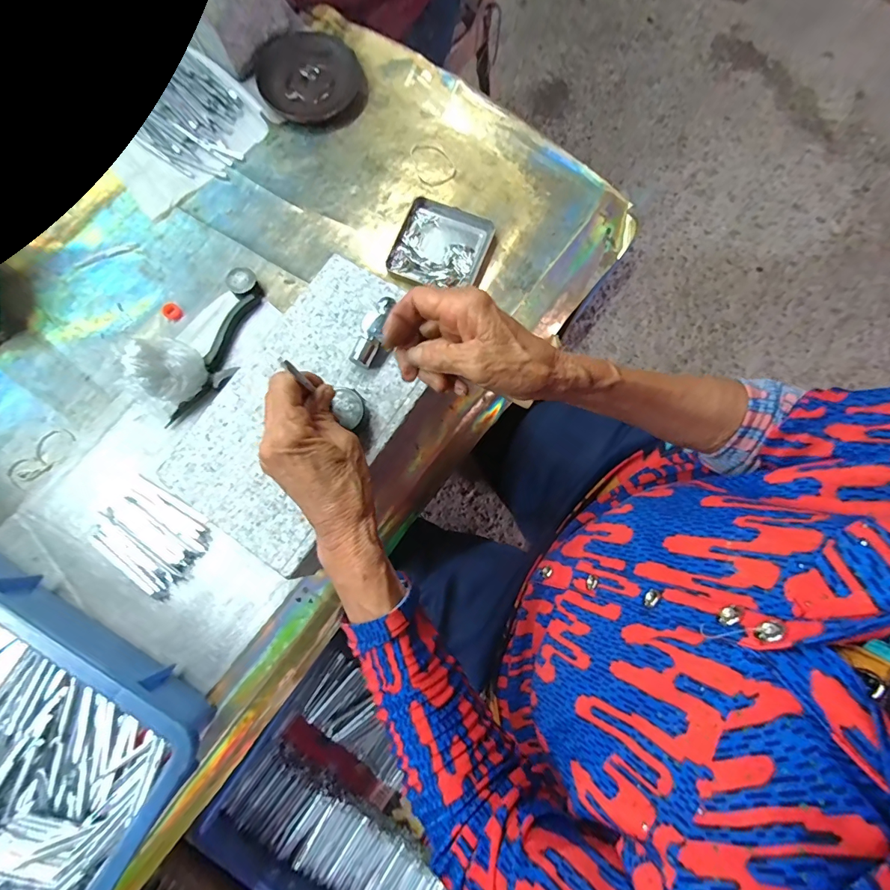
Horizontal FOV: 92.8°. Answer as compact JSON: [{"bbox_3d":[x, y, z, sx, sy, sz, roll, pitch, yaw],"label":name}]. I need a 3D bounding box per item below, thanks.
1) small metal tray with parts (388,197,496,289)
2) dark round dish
[{"bbox_3d":[-0.004,-0.218,0.464,0.097,0.011,0.095,20,80,5],"label":"small metal tray with parts"},{"bbox_3d":[-0.166,-0.444,0.513,0.137,0.026,0.115,38,82,7],"label":"dark round dish"}]

